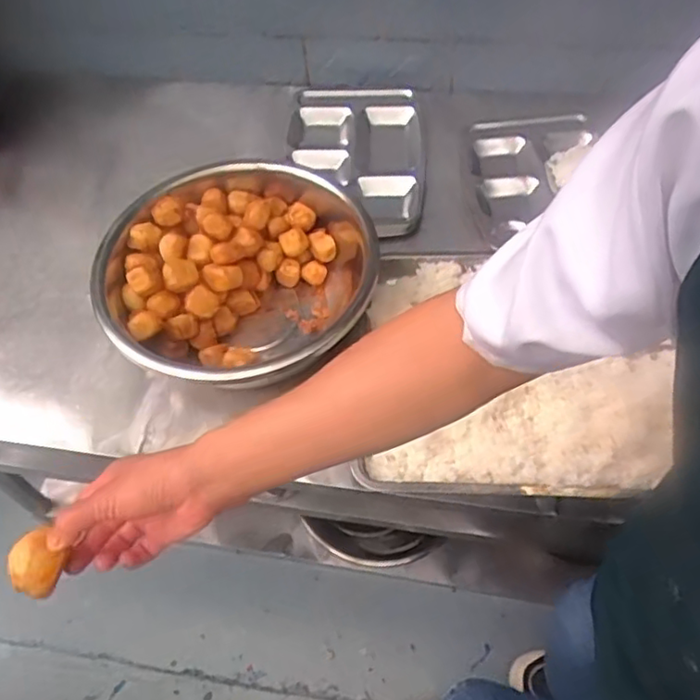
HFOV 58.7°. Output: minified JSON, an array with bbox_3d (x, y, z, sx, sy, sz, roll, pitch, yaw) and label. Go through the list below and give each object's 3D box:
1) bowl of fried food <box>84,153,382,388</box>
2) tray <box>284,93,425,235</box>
[{"bbox_3d":[-0.154,-0.101,0.906,0.367,0.135,0.383,-2,56,3],"label":"bowl of fried food"},{"bbox_3d":[0.009,-0.344,1.103,0.233,0.033,0.331,3,64,-2],"label":"tray"}]

